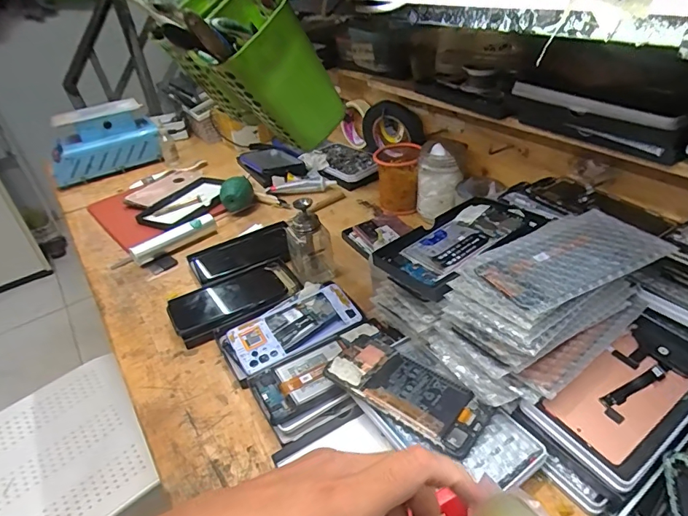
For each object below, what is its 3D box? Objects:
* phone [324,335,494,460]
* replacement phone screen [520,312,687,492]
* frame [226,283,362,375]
[{"bbox_3d":[0.061,0.129,0.440,0.159,0.008,0.071,24,43,33],"label":"phone"},{"bbox_3d":[0.265,0.118,0.403,0.191,0.013,0.091,-23,39,-22],"label":"replacement phone screen"},{"bbox_3d":[-0.062,0.081,0.560,0.160,0.011,0.077,-23,39,-21],"label":"frame"}]

